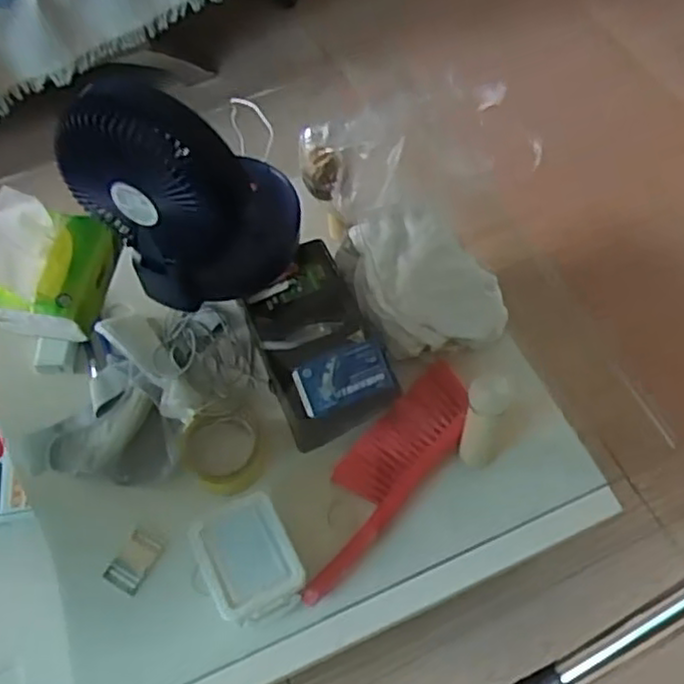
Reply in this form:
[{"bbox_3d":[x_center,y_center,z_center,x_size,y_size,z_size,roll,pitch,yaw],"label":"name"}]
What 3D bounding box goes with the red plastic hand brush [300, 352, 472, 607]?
[{"bbox_3d":[0.047,0.152,0.863,0.096,0.029,0.314,39,69,21],"label":"red plastic hand brush"}]

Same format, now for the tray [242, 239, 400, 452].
[{"bbox_3d":[-0.036,0.001,0.943,0.153,0.085,0.239,-24,63,-12],"label":"tray"}]

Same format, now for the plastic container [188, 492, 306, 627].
[{"bbox_3d":[-0.100,0.241,0.802,0.099,0.070,0.124,-24,63,-12],"label":"plastic container"}]

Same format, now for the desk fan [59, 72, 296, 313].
[{"bbox_3d":[-0.138,-0.160,0.736,0.203,0.257,0.157,-41,67,-19],"label":"desk fan"}]

